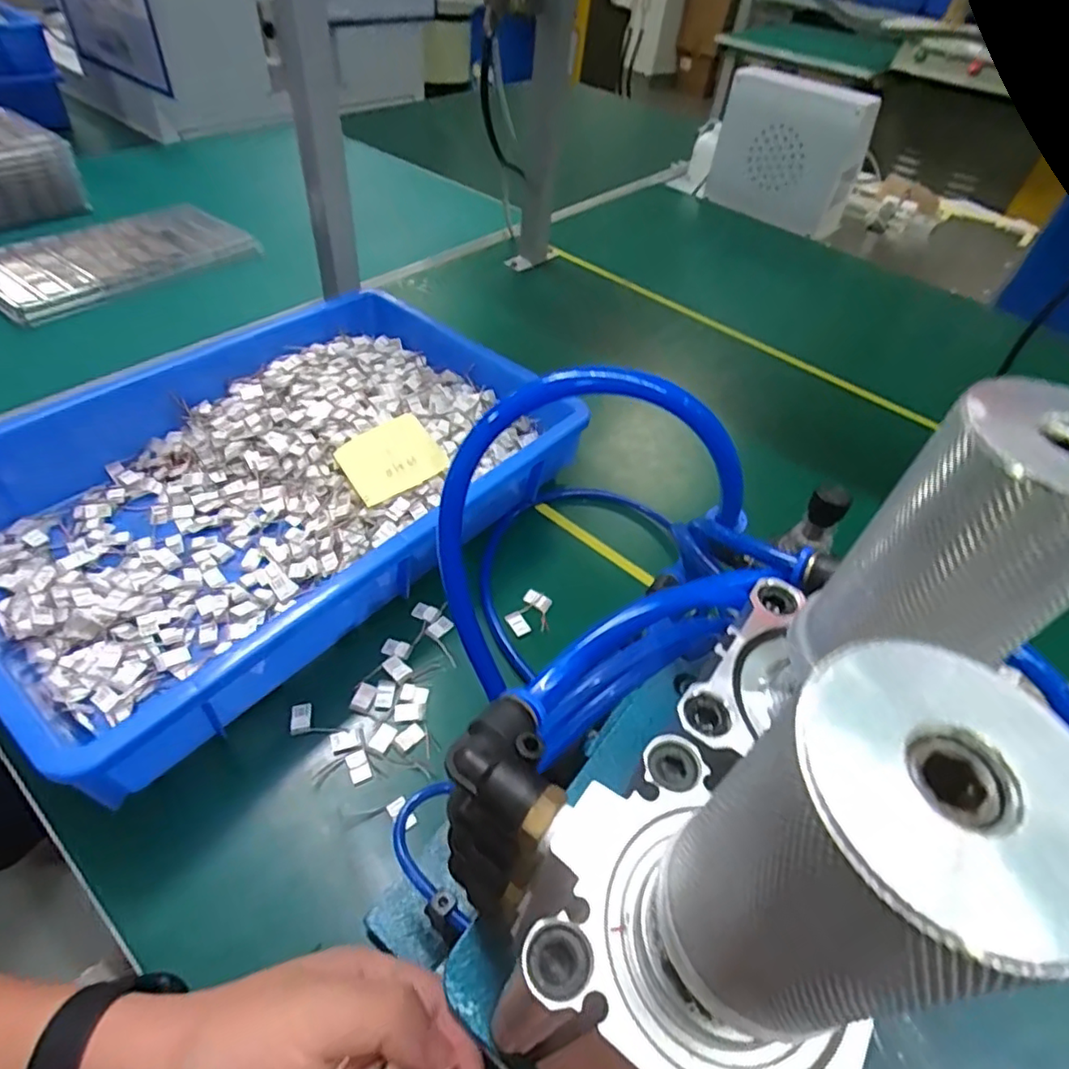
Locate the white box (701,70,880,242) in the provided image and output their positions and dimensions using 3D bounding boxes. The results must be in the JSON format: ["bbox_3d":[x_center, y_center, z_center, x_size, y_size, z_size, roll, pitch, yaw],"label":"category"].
[{"bbox_3d":[0.425,-0.651,1.069,0.243,0.206,0.090,33,53,22],"label":"white box"}]

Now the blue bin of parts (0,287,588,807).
[{"bbox_3d":[-0.198,-0.051,0.501,0.310,0.077,0.420,36,53,23],"label":"blue bin of parts"}]

